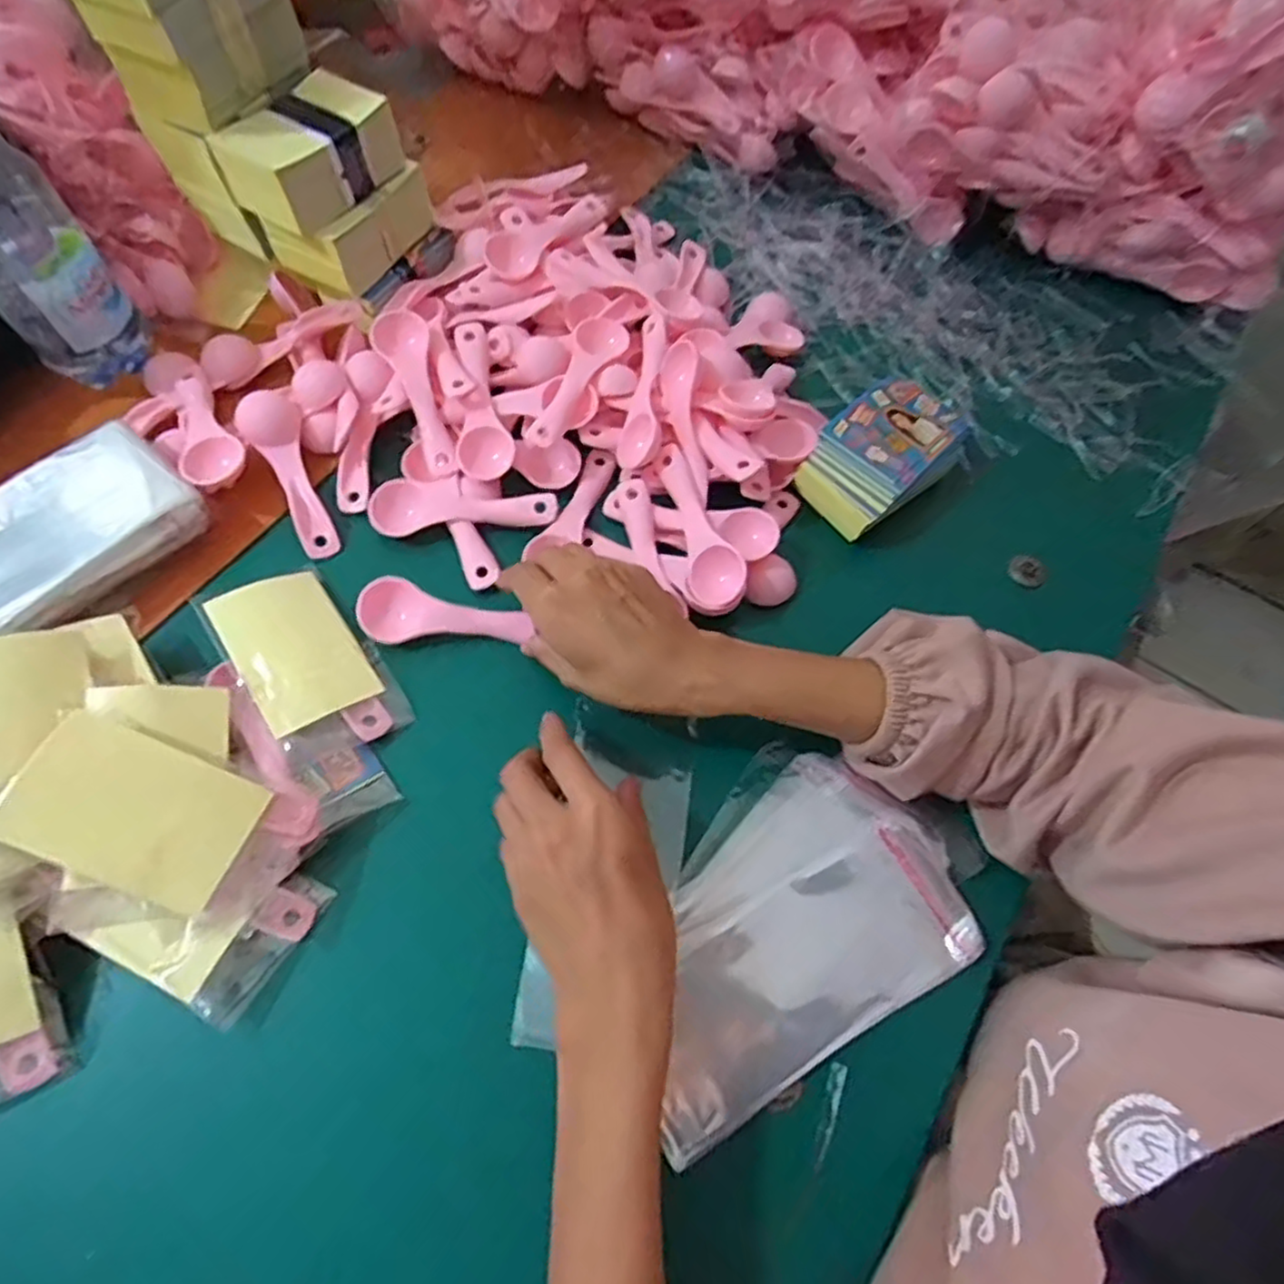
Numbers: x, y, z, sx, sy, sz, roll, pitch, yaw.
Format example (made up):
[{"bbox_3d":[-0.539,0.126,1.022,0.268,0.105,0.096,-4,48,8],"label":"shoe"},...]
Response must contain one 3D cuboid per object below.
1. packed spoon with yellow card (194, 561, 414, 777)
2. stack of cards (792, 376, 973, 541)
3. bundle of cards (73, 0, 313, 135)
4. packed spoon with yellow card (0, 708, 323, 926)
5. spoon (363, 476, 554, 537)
[{"bbox_3d":[-0.188,0.011,0.399,0.066,0.011,0.115,-29,76,-33],"label":"packed spoon with yellow card"},{"bbox_3d":[0.163,-0.128,0.479,0.117,0.037,0.078,-37,73,-19],"label":"stack of cards"},{"bbox_3d":[-0.260,-0.364,0.409,0.060,0.079,0.095,25,65,7],"label":"bundle of cards"},{"bbox_3d":[-0.215,0.080,0.324,0.112,0.013,0.067,35,64,-19],"label":"packed spoon with yellow card"},{"bbox_3d":[-0.112,-0.086,0.449,0.115,0.011,0.032,-3,65,-6],"label":"spoon"}]

